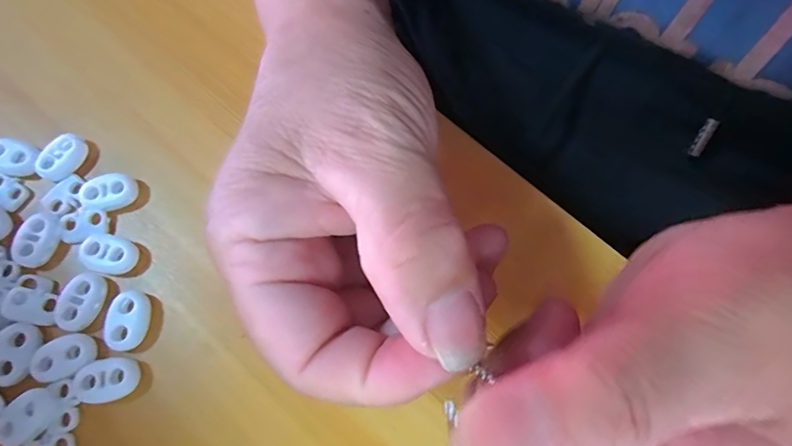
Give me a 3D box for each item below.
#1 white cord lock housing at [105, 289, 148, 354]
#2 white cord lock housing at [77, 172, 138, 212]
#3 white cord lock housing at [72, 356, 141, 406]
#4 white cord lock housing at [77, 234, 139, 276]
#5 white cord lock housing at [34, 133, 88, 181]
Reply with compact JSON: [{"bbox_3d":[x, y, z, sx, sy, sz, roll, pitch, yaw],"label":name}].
[{"bbox_3d":[-0.102,0.037,0.176,0.014,0.004,0.022,2,72,0],"label":"white cord lock housing"},{"bbox_3d":[-0.119,-0.013,0.191,0.022,0.006,0.014,-12,73,-5],"label":"white cord lock housing"},{"bbox_3d":[-0.107,0.058,0.170,0.022,0.004,0.015,-9,72,-4],"label":"white cord lock housing"},{"bbox_3d":[-0.114,0.012,0.183,0.021,0.005,0.015,17,73,5],"label":"white cord lock housing"},{"bbox_3d":[-0.142,-0.028,0.195,0.013,0.006,0.021,30,74,9],"label":"white cord lock housing"}]

